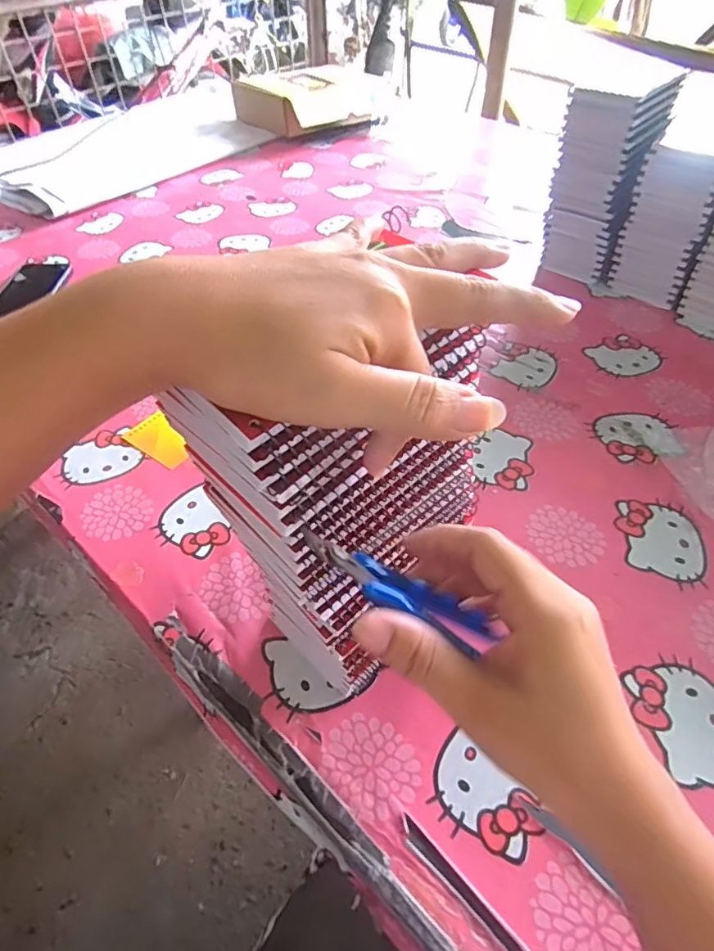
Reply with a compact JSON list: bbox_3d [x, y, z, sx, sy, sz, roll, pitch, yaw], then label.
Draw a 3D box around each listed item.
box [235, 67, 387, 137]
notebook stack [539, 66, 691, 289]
[{"bbox_3d":[-0.100,-0.832,1.188,0.275,0.069,0.225,-33,56,-24],"label":"box"},{"bbox_3d":[0.319,-0.383,0.711,0.115,0.217,0.090,22,53,19],"label":"notebook stack"}]

